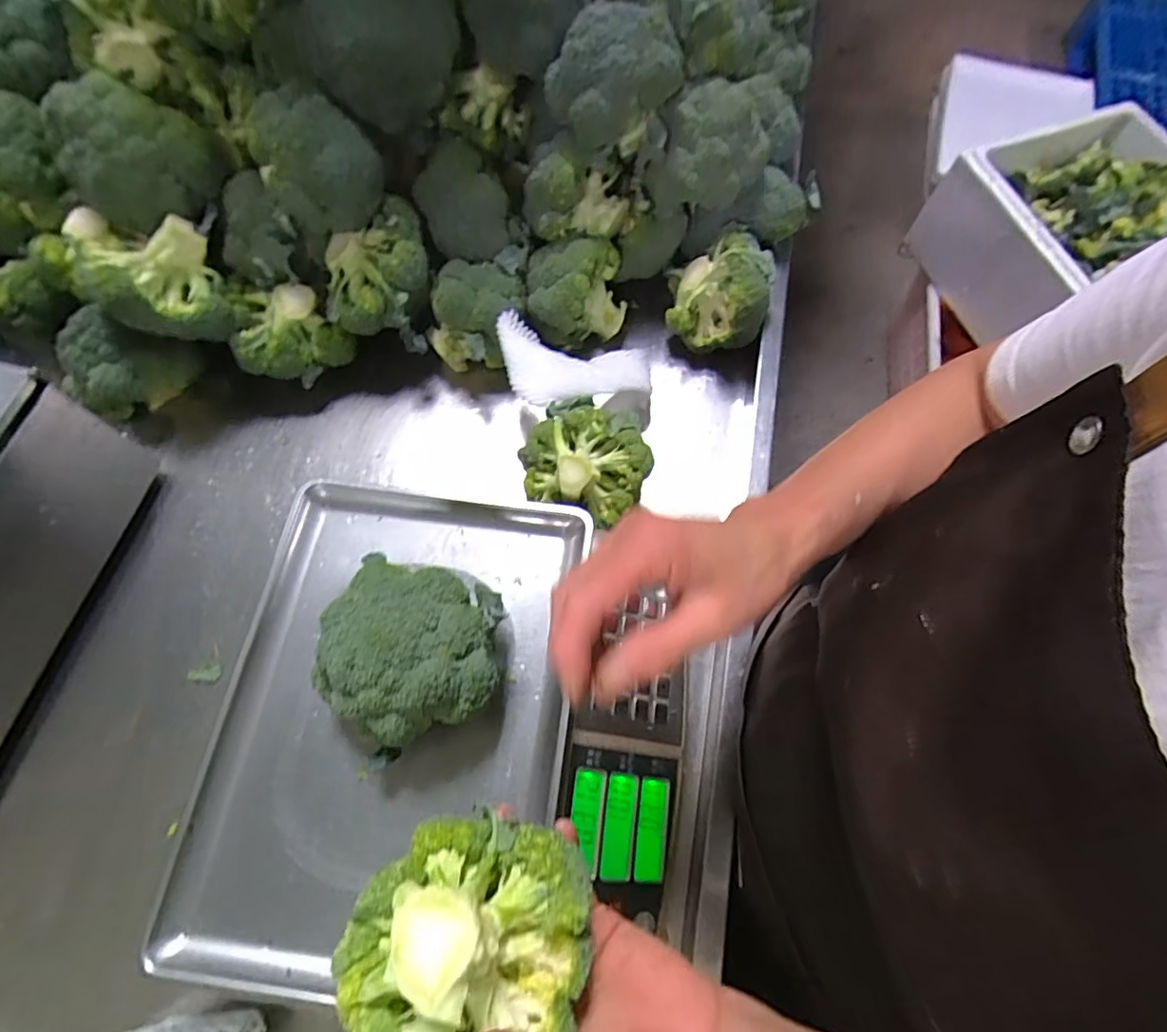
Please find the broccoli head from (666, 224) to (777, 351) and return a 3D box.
[{"bbox_3d":[0.147,-0.251,0.625,0.101,0.087,0.107,11,69,4],"label":"broccoli head"}]

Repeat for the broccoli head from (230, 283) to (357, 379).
[{"bbox_3d":[-0.307,-0.192,0.607,0.112,0.071,0.080,1,68,0],"label":"broccoli head"}]

